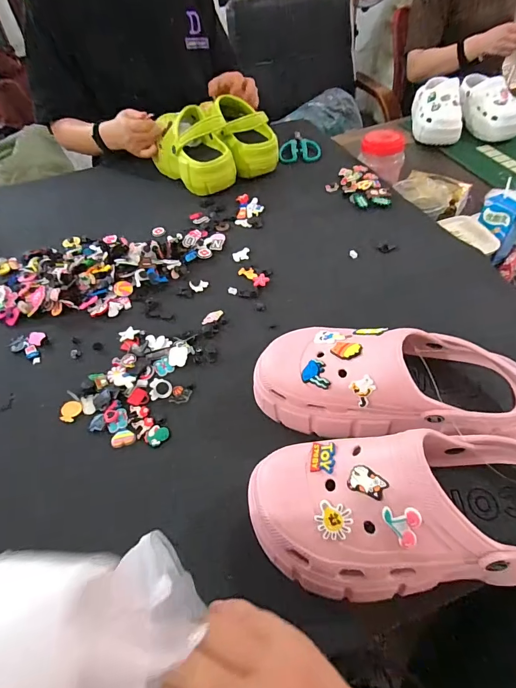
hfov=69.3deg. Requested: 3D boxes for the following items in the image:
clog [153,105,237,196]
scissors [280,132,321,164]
[{"bbox_3d":[-0.123,-0.382,0.740,0.105,0.103,0.194,-33,56,-20],"label":"clog"},{"bbox_3d":[0.095,-0.435,0.827,0.089,0.018,0.097,2,51,6],"label":"scissors"}]

